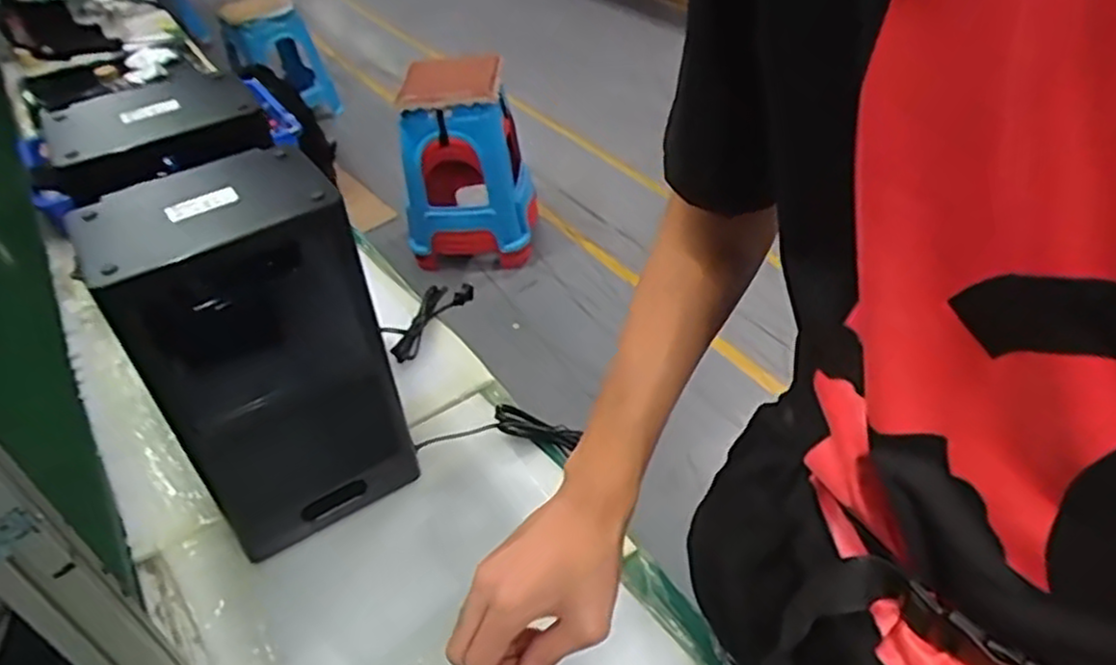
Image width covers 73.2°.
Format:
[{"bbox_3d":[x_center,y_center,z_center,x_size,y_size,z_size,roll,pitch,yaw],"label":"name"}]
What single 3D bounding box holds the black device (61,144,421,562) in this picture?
[{"bbox_3d":[-0.264,0.035,0.714,0.192,0.360,0.116,-25,45,-19],"label":"black device"}]

